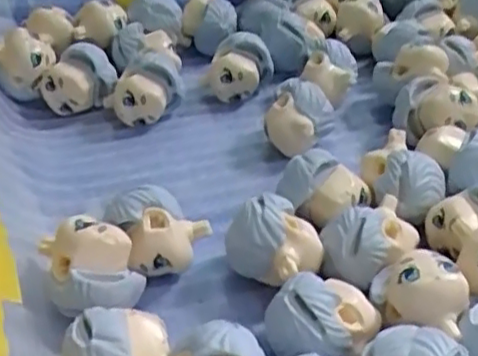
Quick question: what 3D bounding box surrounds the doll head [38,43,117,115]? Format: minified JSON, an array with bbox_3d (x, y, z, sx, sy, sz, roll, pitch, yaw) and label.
[{"bbox_3d":[-0.061,-0.038,0.254,0.026,0.023,0.018,-23,45,-28],"label":"doll head"}]

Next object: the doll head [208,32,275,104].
[{"bbox_3d":[0.001,-0.044,0.262,0.016,0.020,0.024,29,46,30],"label":"doll head"}]

